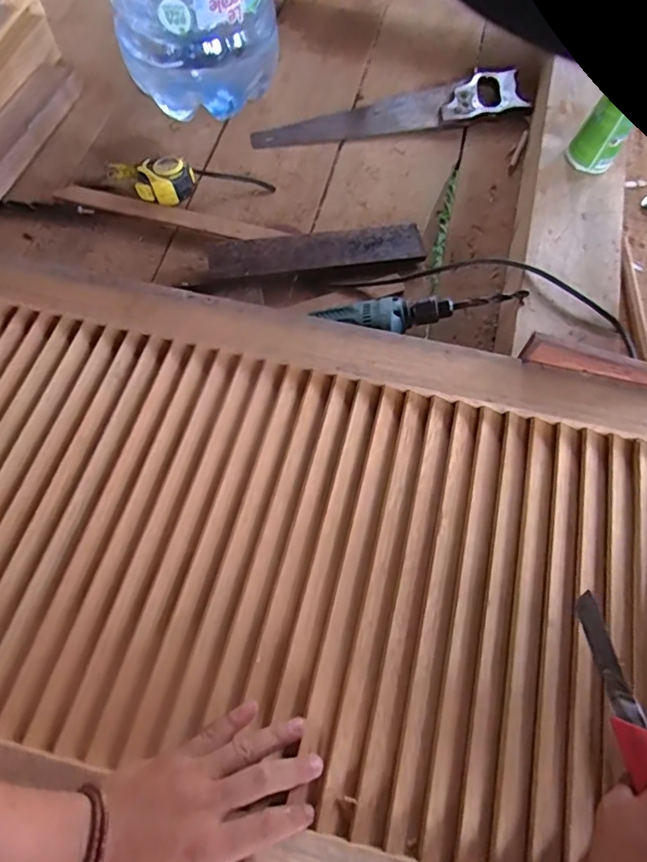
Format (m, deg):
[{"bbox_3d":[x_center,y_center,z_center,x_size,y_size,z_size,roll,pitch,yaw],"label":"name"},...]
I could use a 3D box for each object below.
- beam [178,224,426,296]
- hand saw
[{"bbox_3d":[-0.024,-0.249,0.734,0.330,0.032,0.074,-11,67,-6],"label":"beam"},{"bbox_3d":[0.106,-0.540,0.871,0.448,0.027,0.109,-9,67,-5],"label":"hand saw"}]

